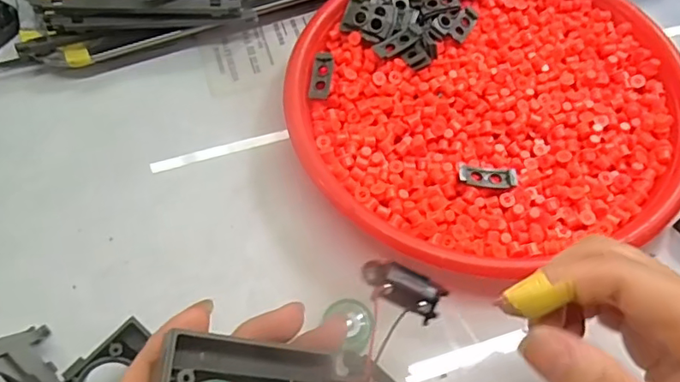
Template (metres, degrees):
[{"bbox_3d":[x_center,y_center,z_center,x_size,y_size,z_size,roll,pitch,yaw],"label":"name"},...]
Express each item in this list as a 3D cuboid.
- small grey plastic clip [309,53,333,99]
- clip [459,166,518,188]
[{"bbox_3d":[-0.013,-0.077,0.361,0.013,0.007,0.034,5,62,4],"label":"small grey plastic clip"},{"bbox_3d":[0.089,-0.007,0.324,0.036,0.009,0.014,4,62,3],"label":"clip"}]

